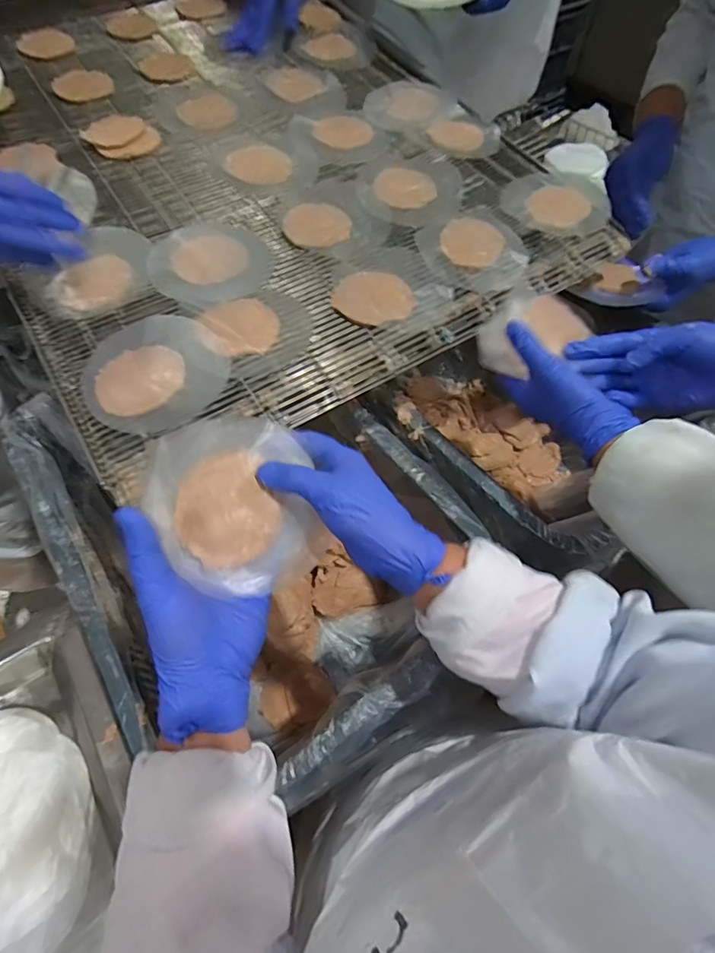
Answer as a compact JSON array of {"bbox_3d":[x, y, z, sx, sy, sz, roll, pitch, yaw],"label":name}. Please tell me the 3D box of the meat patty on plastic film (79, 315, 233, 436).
[{"bbox_3d":[-0.180,-0.094,0.428,0.127,0.012,0.118,0,60,0],"label":"meat patty on plastic film"}]

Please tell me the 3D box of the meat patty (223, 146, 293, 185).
[{"bbox_3d":[-0.118,-0.372,0.575,0.079,0.012,0.055,28,64,16],"label":"meat patty"}]

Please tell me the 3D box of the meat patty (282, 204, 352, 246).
[{"bbox_3d":[-0.044,-0.275,0.525,0.072,0.006,0.061,3,60,2],"label":"meat patty"}]

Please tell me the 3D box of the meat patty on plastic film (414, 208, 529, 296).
[{"bbox_3d":[0.126,-0.243,0.519,0.118,0.021,0.110,0,60,0],"label":"meat patty on plastic film"}]

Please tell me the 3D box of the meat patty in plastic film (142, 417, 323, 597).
[{"bbox_3d":[-0.088,0.018,0.340,0.107,0.022,0.126,-14,81,-14],"label":"meat patty in plastic film"}]

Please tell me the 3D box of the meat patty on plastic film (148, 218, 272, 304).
[{"bbox_3d":[-0.149,-0.219,0.489,0.115,0.010,0.118,0,60,0],"label":"meat patty on plastic film"}]

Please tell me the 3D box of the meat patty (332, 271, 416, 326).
[{"bbox_3d":[0.015,-0.179,0.483,0.076,0.009,0.067,-20,62,-11],"label":"meat patty"}]

